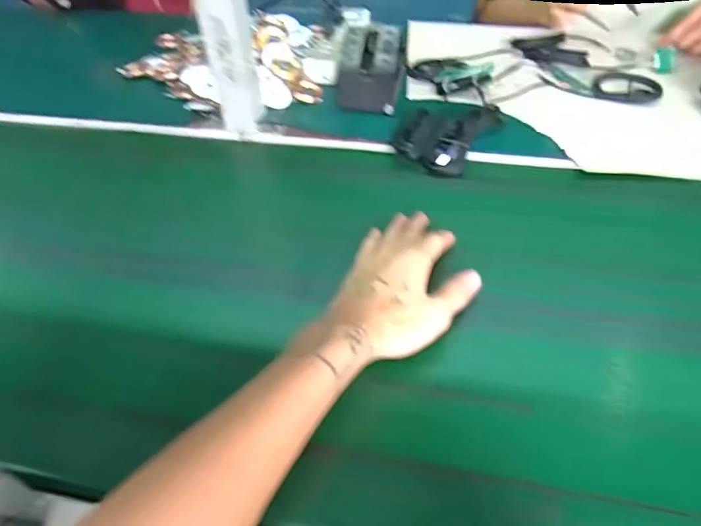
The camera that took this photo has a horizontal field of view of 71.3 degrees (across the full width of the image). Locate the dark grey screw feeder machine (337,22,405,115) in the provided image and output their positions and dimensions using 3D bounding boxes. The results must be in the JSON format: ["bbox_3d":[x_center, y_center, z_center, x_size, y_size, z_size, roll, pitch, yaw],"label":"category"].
[{"bbox_3d":[0.026,-0.239,0.594,0.076,0.066,0.091,7,49,9],"label":"dark grey screw feeder machine"}]

